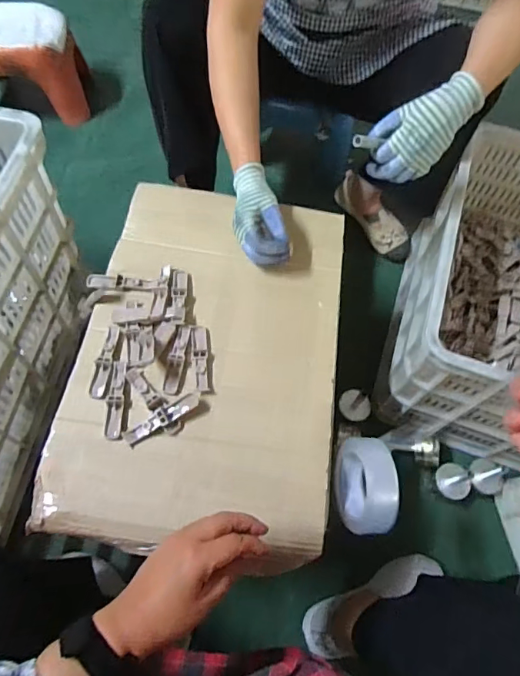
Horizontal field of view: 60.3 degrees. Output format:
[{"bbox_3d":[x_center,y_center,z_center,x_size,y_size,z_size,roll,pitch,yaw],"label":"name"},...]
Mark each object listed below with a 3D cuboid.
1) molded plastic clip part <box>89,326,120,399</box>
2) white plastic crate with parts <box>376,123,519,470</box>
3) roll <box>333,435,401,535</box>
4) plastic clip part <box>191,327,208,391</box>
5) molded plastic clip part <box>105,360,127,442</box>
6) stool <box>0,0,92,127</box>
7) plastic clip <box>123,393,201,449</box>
[{"bbox_3d":[-0.204,0.030,0.589,0.020,0.004,0.100,5,63,-1],"label":"molded plastic clip part"},{"bbox_3d":[0.472,-0.085,0.840,0.352,0.285,0.537,19,64,6],"label":"white plastic crate with parts"},{"bbox_3d":[0.130,0.183,0.553,0.049,0.090,0.114,-1,63,-4],"label":"roll"},{"bbox_3d":[-0.080,0.026,0.603,0.020,0.007,0.094,-5,64,-6],"label":"plastic clip part"},{"bbox_3d":[-0.182,0.077,0.568,0.020,0.007,0.101,0,63,-3],"label":"molded plastic clip part"},{"bbox_3d":[-0.603,-0.690,1.147,0.287,0.208,0.220,-8,64,-7],"label":"stool"},{"bbox_3d":[-0.120,0.099,0.557,0.103,0.015,0.021,-30,69,-17],"label":"plastic clip"}]

